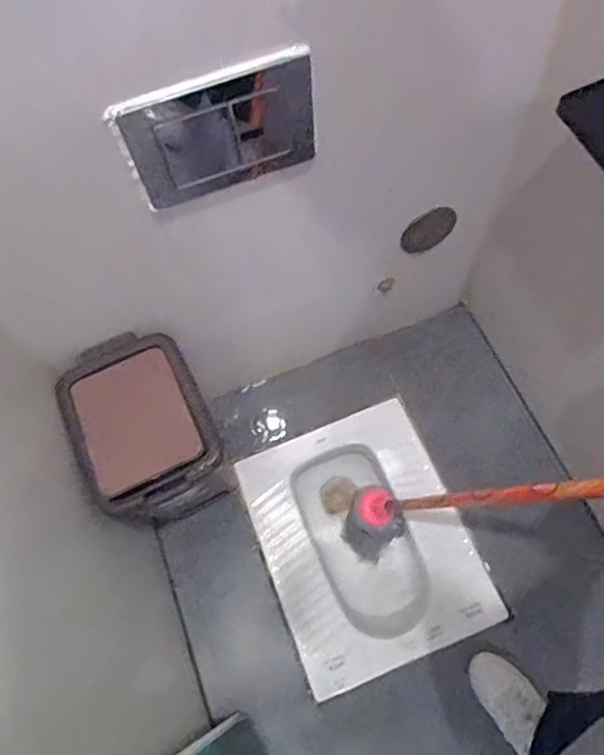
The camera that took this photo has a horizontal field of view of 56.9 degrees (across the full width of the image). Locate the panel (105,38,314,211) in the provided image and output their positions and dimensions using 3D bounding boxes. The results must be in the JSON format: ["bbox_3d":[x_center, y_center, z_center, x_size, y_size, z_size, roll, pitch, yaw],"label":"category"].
[{"bbox_3d":[-0.099,-0.304,0.698,0.242,0.163,0.018,-23,67,-6],"label":"panel"}]

